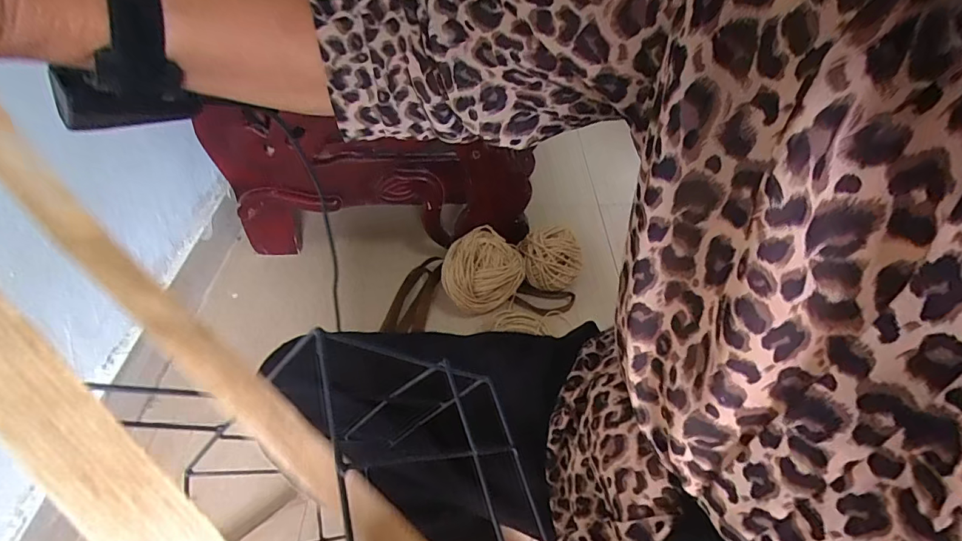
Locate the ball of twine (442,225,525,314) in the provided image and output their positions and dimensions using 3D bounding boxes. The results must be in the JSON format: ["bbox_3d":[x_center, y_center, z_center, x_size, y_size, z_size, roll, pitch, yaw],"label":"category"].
[{"bbox_3d":[0.007,0.002,1.029,0.166,0.129,0.170,-1,47,1],"label":"ball of twine"}]

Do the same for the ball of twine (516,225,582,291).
[{"bbox_3d":[0.157,-0.027,1.067,0.122,0.108,0.117,3,51,-4],"label":"ball of twine"}]

